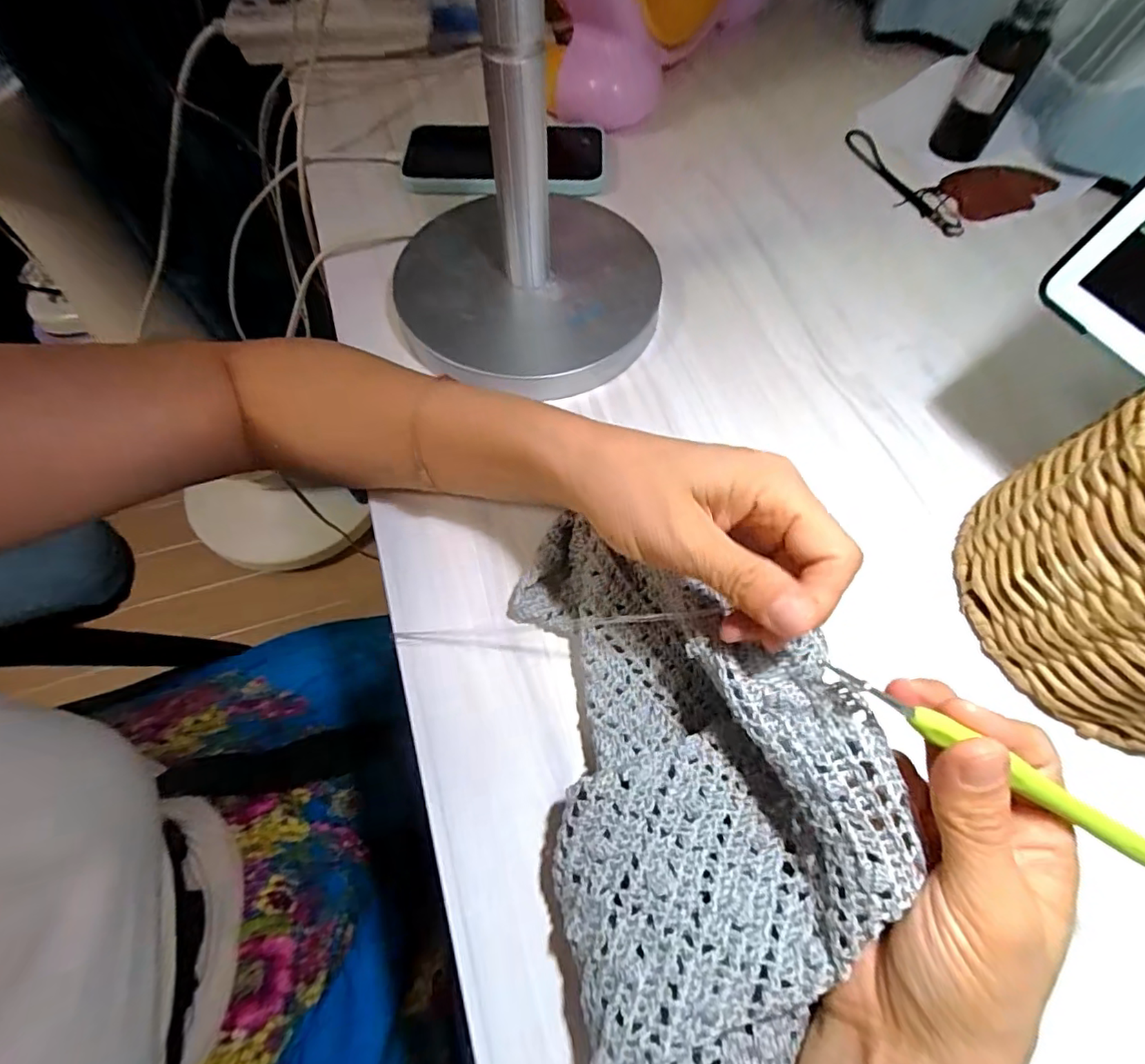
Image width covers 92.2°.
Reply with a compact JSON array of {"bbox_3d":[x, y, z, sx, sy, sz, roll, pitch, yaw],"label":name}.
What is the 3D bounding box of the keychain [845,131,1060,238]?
[{"bbox_3d":[0.307,-0.304,0.458,0.113,0.009,0.142,-22,65,-11],"label":"keychain"}]

